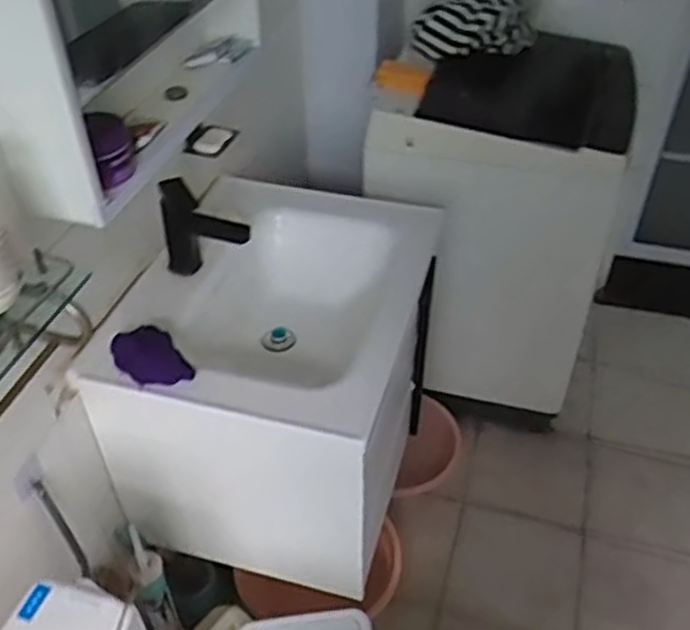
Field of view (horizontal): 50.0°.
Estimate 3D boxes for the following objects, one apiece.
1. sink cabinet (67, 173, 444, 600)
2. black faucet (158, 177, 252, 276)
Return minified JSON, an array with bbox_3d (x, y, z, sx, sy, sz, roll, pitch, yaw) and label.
[{"bbox_3d":[-0.120,0.129,1.440,0.476,0.546,0.545,13,43,14],"label":"sink cabinet"},{"bbox_3d":[-0.236,-0.144,1.277,0.147,0.185,0.038,7,42,7],"label":"black faucet"}]

